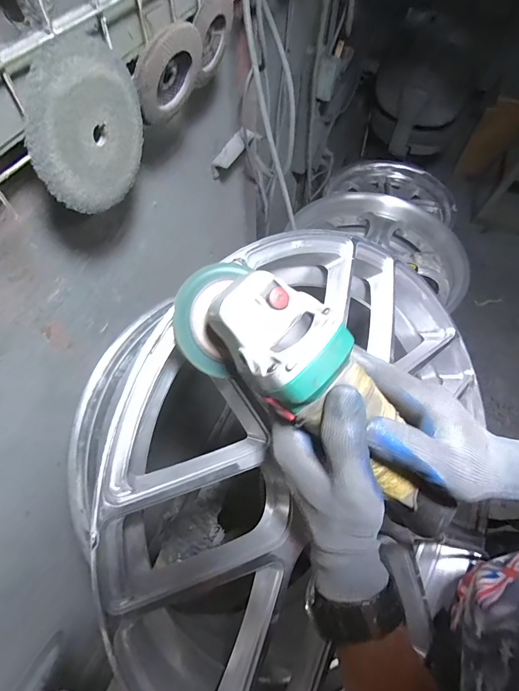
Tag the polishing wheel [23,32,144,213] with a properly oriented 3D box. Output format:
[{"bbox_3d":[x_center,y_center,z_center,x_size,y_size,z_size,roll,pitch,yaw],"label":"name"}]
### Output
[{"bbox_3d":[-0.143,-0.185,0.302,0.007,0.118,0.126,23,63,13],"label":"polishing wheel"}]

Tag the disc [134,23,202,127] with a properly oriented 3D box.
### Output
[{"bbox_3d":[-0.091,-0.276,0.355,0.010,0.084,0.091,40,92,0],"label":"disc"}]

